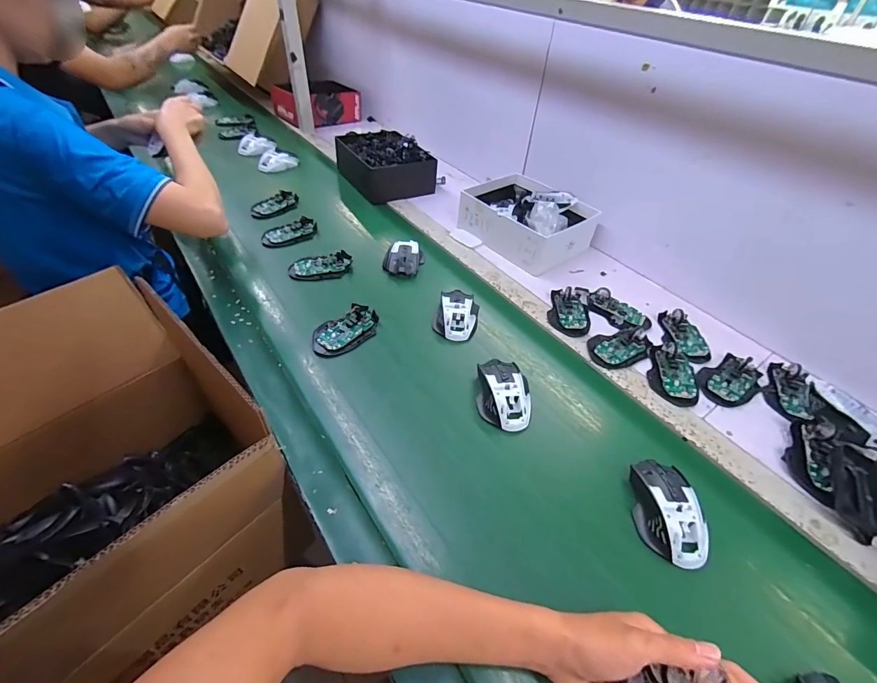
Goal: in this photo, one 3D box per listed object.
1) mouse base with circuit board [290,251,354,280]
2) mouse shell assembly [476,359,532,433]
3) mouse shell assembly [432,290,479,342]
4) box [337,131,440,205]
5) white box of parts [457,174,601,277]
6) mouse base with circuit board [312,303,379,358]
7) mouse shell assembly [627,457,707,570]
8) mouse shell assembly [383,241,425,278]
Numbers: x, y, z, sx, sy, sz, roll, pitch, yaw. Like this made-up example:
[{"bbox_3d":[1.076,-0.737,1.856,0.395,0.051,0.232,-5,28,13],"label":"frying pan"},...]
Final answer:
[{"bbox_3d":[-0.223,-0.142,0.746,0.114,0.018,0.058,-9,47,-14],"label":"mouse base with circuit board"},{"bbox_3d":[0.091,0.070,0.553,0.070,0.034,0.108,-1,45,-6],"label":"mouse shell assembly"},{"bbox_3d":[0.033,-0.046,0.664,0.071,0.034,0.095,12,45,7],"label":"mouse shell assembly"},{"bbox_3d":[-0.141,-0.465,1.018,0.196,0.093,0.229,-19,50,-22],"label":"box"},{"bbox_3d":[0.192,-0.274,0.857,0.199,0.099,0.249,-29,54,-29],"label":"white box of parts"},{"bbox_3d":[-0.150,-0.019,0.632,0.114,0.018,0.073,-32,56,-32],"label":"mouse base with circuit board"},{"bbox_3d":[0.260,0.188,0.448,0.067,0.031,0.114,5,45,0],"label":"mouse shell assembly"},{"bbox_3d":[-0.068,-0.163,0.770,0.068,0.037,0.084,14,46,9],"label":"mouse shell assembly"}]

